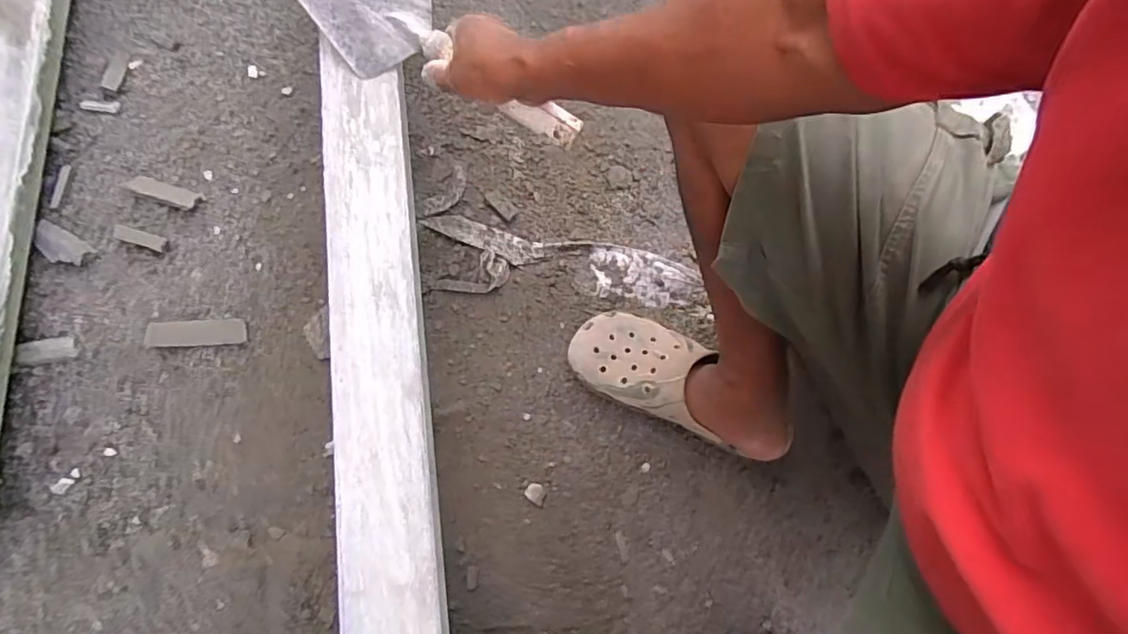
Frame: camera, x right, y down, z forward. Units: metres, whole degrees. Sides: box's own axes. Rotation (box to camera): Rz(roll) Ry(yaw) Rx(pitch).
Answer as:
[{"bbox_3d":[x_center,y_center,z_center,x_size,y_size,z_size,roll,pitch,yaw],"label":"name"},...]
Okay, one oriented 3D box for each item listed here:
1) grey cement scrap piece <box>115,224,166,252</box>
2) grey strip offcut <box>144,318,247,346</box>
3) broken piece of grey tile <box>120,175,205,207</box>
[{"bbox_3d":[-0.525,-0.098,0.702,0.061,0.007,0.019,15,77,5],"label":"grey cement scrap piece"},{"bbox_3d":[-0.440,0.018,0.682,0.104,0.010,0.031,-2,76,-19],"label":"grey strip offcut"},{"bbox_3d":[-0.511,-0.162,0.722,0.092,0.006,0.025,18,77,5],"label":"broken piece of grey tile"}]

